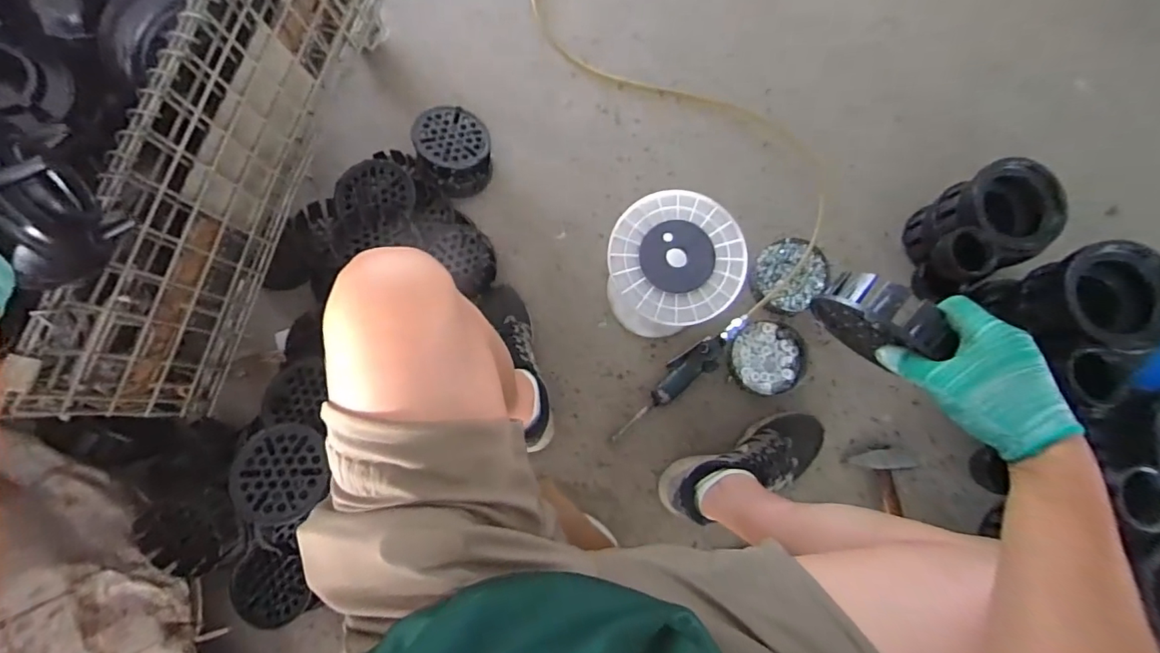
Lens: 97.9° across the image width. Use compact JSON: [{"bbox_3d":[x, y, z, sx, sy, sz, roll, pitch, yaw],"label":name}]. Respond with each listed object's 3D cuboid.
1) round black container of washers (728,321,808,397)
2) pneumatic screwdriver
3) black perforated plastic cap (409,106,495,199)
[{"bbox_3d":[0.343,0.056,0.918,0.139,0.031,0.132,0,81,0],"label":"round black container of washers"},{"bbox_3d":[0.177,0.091,0.903,0.317,0.036,0.057,-38,83,-4],"label":"pneumatic screwdriver"},{"bbox_3d":[-0.235,-0.320,0.939,0.141,0.070,0.158,-21,81,-21],"label":"black perforated plastic cap"}]

